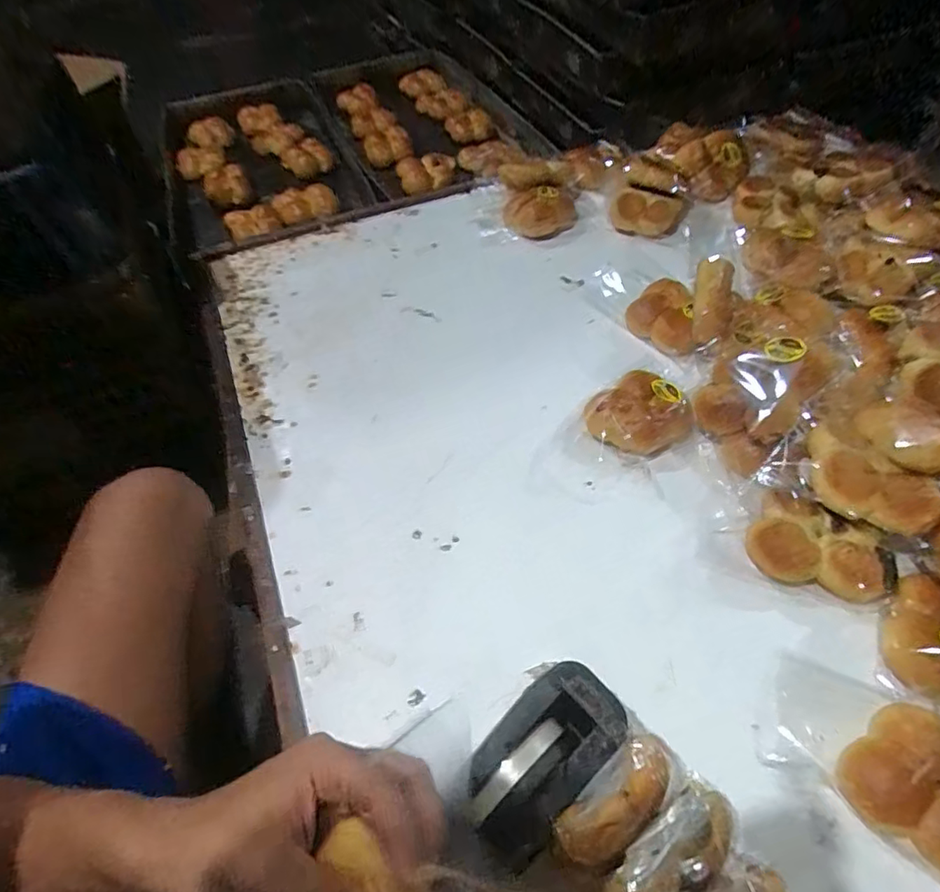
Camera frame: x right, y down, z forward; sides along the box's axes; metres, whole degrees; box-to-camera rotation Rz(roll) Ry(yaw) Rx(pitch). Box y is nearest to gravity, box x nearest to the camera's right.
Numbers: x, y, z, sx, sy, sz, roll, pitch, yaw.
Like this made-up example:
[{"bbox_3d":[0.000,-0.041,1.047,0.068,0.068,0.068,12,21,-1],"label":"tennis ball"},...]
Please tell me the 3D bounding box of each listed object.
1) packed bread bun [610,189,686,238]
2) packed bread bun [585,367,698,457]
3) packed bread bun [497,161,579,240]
[{"bbox_3d":[0.284,-0.375,0.877,0.114,0.031,0.071,18,94,19],"label":"packed bread bun"},{"bbox_3d":[0.199,-0.032,0.633,0.110,0.038,0.103,-33,59,-18],"label":"packed bread bun"},{"bbox_3d":[0.116,-0.419,0.909,0.120,0.061,0.139,-6,54,0],"label":"packed bread bun"}]

